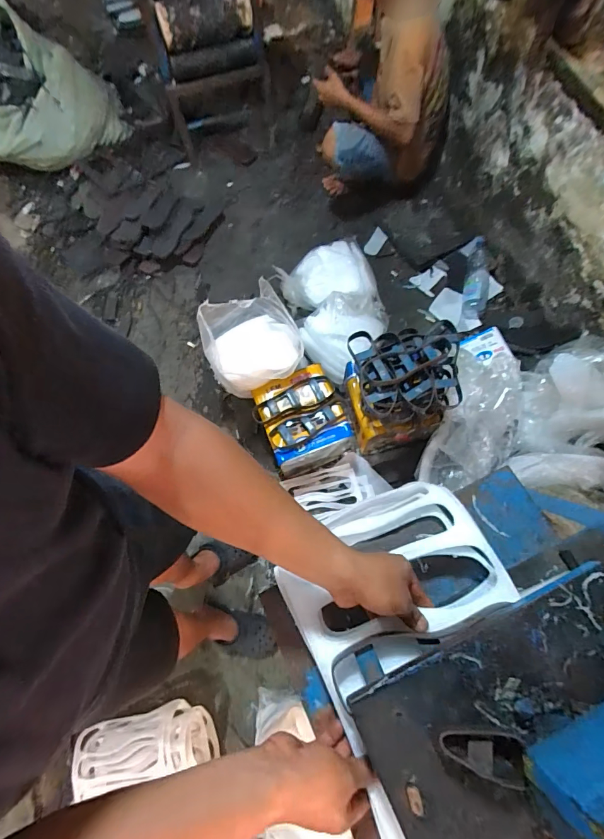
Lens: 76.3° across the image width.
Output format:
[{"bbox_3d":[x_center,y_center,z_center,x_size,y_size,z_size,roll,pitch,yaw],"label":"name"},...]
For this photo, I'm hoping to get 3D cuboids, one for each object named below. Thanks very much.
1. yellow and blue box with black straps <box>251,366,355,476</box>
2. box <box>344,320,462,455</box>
[{"bbox_3d":[-0.003,0.015,1.265,0.256,0.241,0.273,-27,72,-8],"label":"yellow and blue box with black straps"},{"bbox_3d":[0.291,-0.089,1.148,0.271,0.386,0.252,-12,71,-3],"label":"box"}]

